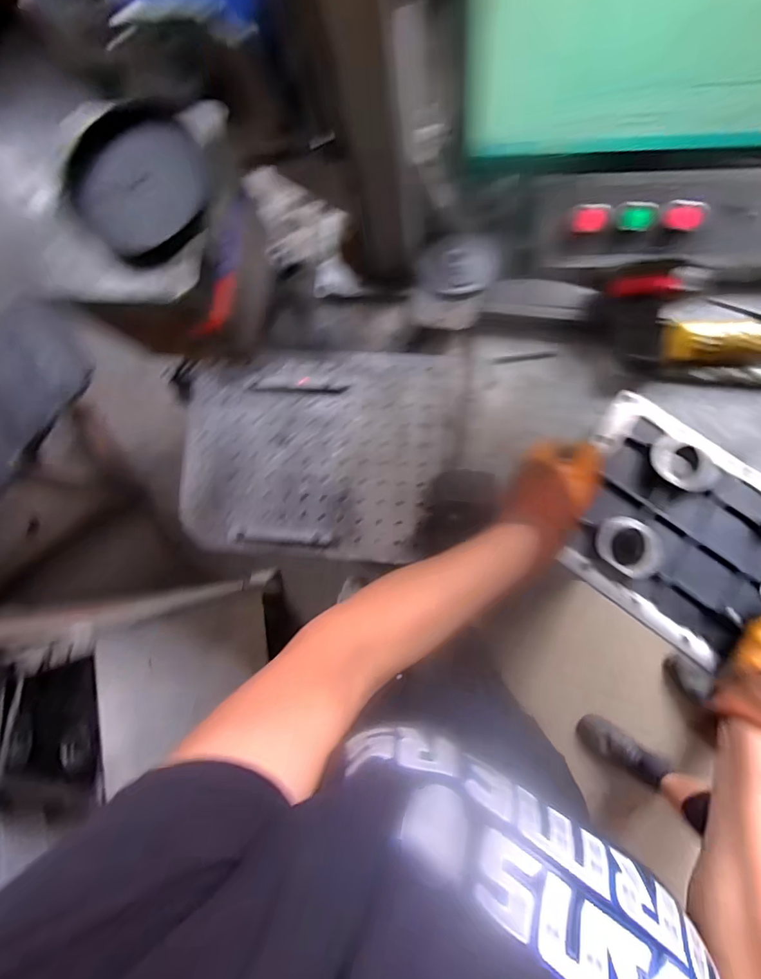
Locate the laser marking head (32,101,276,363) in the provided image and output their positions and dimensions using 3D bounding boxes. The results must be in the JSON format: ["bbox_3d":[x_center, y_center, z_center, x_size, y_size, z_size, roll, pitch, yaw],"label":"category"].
[{"bbox_3d":[-0.133,-0.156,0.285,0.089,0.106,0.124,10,86,9],"label":"laser marking head"}]

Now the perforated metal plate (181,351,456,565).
[{"bbox_3d":[-0.089,-0.049,0.555,0.341,0.021,0.263,3,83,7],"label":"perforated metal plate"}]

